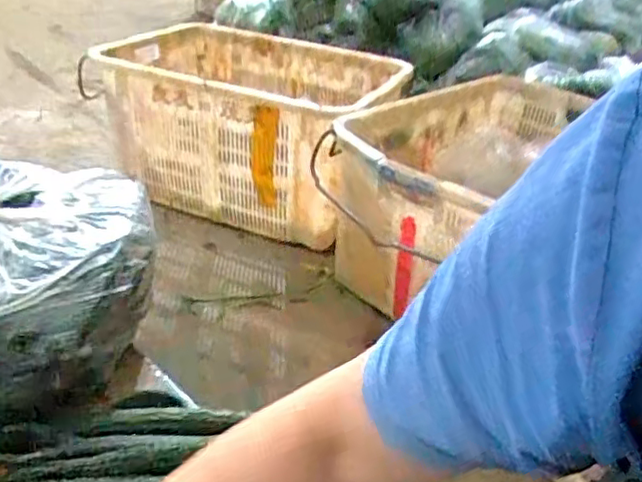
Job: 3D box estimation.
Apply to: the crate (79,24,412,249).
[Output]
[{"bbox_3d":[-0.152,-0.288,1.548,0.637,0.348,0.490,13,32,12],"label":"crate"}]

